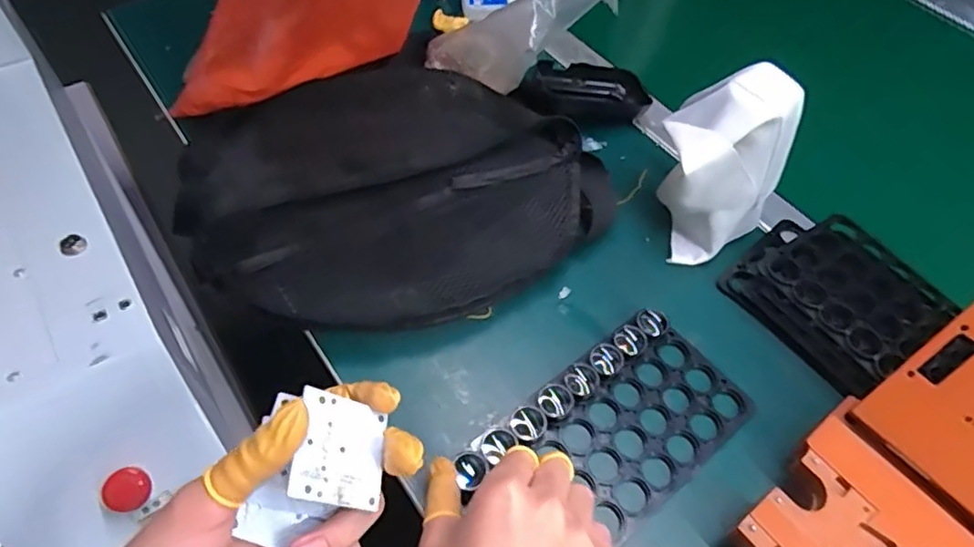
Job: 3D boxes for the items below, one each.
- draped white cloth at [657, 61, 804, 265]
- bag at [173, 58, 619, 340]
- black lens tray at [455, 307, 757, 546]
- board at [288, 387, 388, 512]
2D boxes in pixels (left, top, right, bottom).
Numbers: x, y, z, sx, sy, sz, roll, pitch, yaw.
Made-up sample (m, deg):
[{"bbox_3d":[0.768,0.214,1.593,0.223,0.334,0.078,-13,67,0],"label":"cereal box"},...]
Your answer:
[{"bbox_3d":[0.172,-0.080,0.453,0.094,0.117,0.085,-38,65,-26],"label":"draped white cloth"},{"bbox_3d":[-0.069,-0.068,0.470,0.310,0.060,0.242,-19,58,-16],"label":"bag"},{"bbox_3d":[0.080,0.101,0.383,0.181,0.023,0.098,-32,62,-23],"label":"black lens tray"},{"bbox_3d":[-0.062,0.075,0.257,0.004,0.045,0.042,-22,54,35],"label":"board"}]

